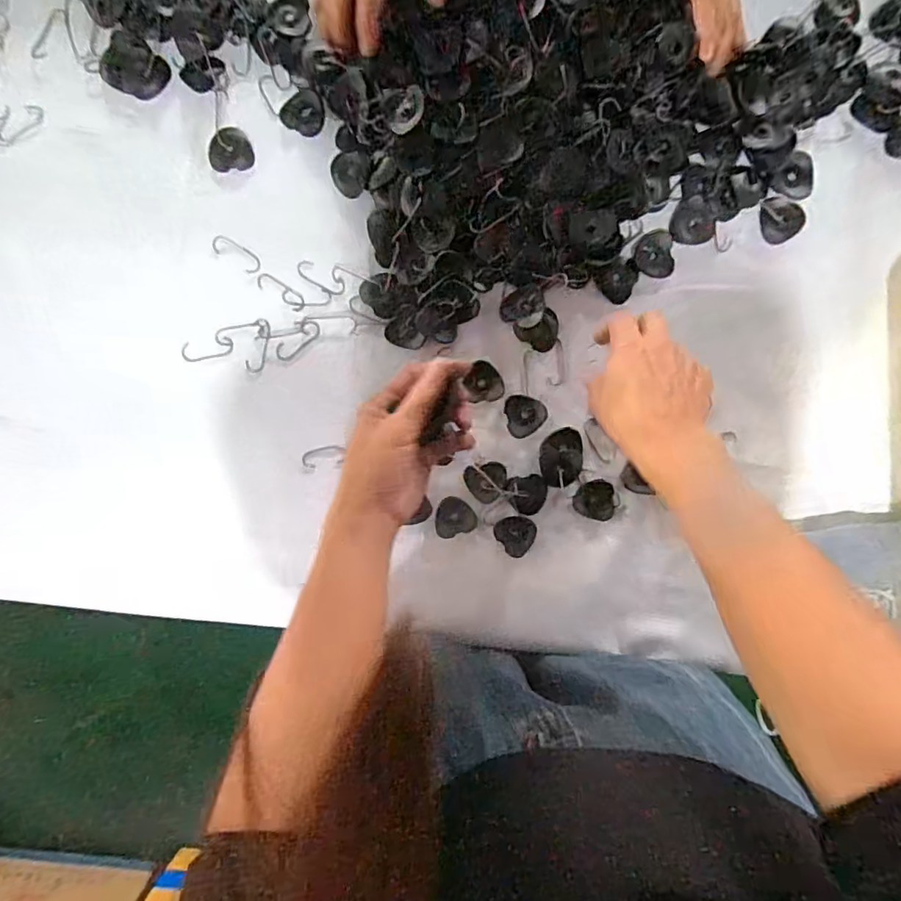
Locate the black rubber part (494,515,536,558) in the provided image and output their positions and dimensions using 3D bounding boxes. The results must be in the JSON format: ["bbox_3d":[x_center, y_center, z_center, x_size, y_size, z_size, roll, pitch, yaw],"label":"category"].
[{"bbox_3d":[0.058,0.072,0.500,0.033,0.004,0.036,0,96,2],"label":"black rubber part"}]

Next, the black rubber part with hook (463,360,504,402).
[{"bbox_3d":[0.028,-0.058,0.489,0.031,0.004,0.034,-10,96,3],"label":"black rubber part with hook"}]

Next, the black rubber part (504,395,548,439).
[{"bbox_3d":[0.063,-0.030,0.486,0.034,0.004,0.034,-13,95,3],"label":"black rubber part"}]

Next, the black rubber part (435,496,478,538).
[{"bbox_3d":[0.004,0.057,0.503,0.035,0.004,0.034,-15,95,4],"label":"black rubber part"}]

